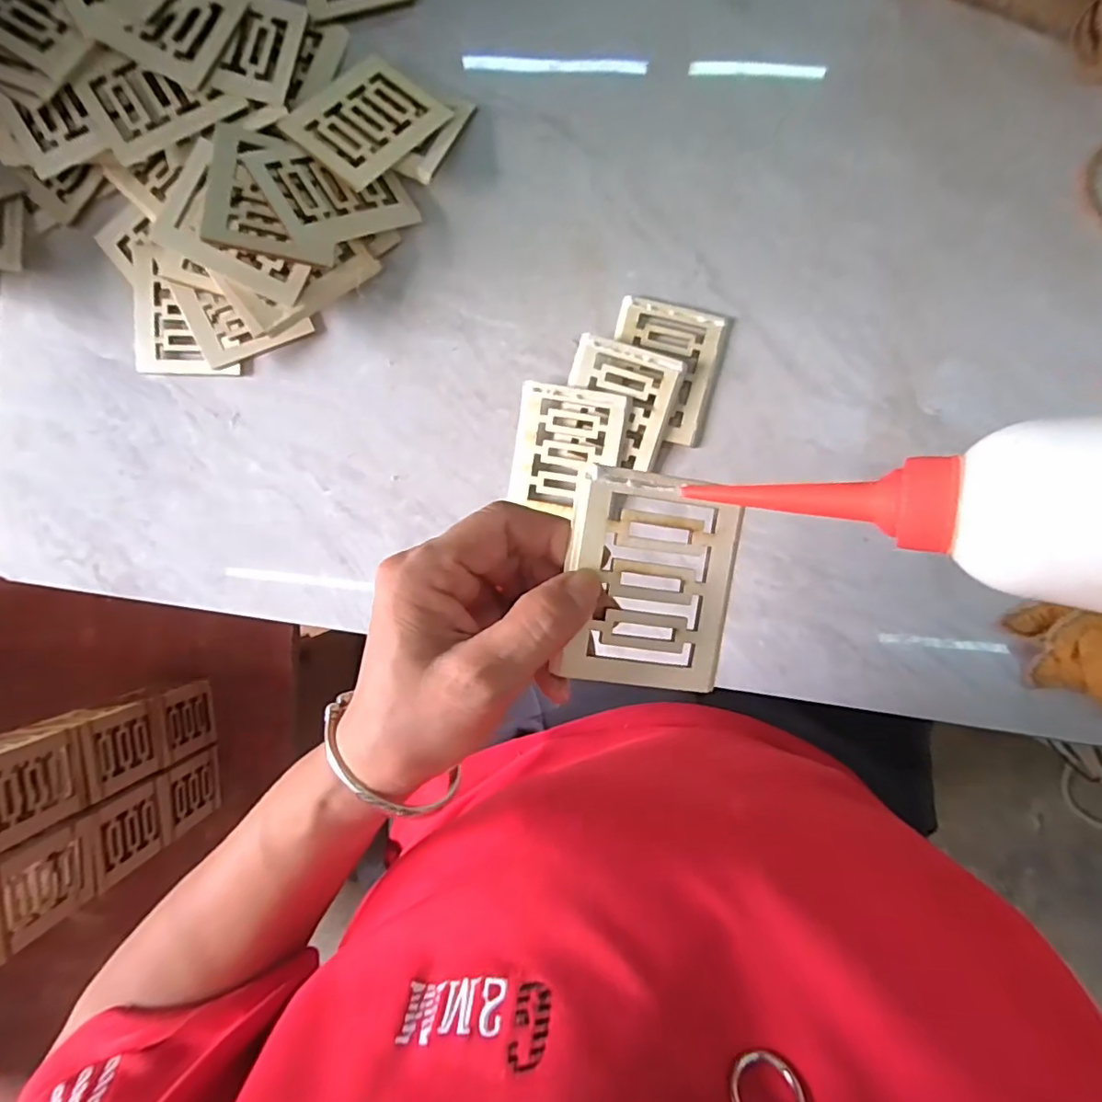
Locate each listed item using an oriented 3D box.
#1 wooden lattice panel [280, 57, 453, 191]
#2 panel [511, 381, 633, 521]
[{"bbox_3d":[-0.112,-0.259,0.344,0.066,0.006,0.080,39,77,2],"label":"wooden lattice panel"},{"bbox_3d":[0.010,-0.063,0.360,0.065,0.013,0.077,11,94,3],"label":"panel"}]

